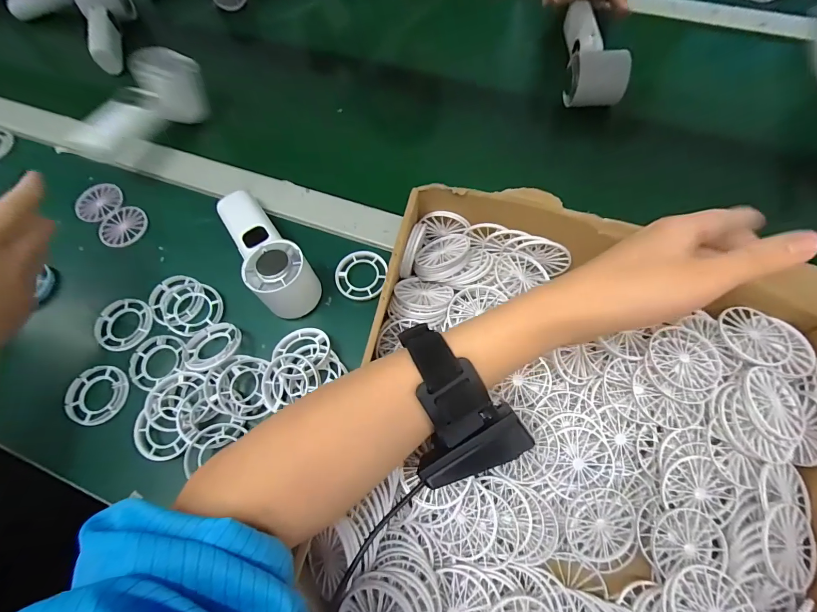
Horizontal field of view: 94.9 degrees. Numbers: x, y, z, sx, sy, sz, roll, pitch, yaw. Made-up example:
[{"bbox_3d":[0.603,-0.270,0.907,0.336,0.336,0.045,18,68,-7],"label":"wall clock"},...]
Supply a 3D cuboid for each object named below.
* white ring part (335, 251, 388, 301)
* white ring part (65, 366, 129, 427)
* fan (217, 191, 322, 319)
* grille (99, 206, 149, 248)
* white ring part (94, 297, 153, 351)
[{"bbox_3d":[-0.047,-0.030,0.371,0.050,0.009,0.052,-1,68,2],"label":"white ring part"},{"bbox_3d":[-0.279,0.080,0.337,0.046,0.016,0.051,-1,68,2],"label":"white ring part"},{"bbox_3d":[-0.141,-0.058,0.364,0.055,0.057,0.159,-35,71,-11],"label":"fan"},{"bbox_3d":[-0.318,-0.090,0.416,0.054,0.010,0.049,42,76,17],"label":"grille"},{"bbox_3d":[-0.275,0.018,0.363,0.051,0.011,0.052,-1,68,2],"label":"white ring part"}]

